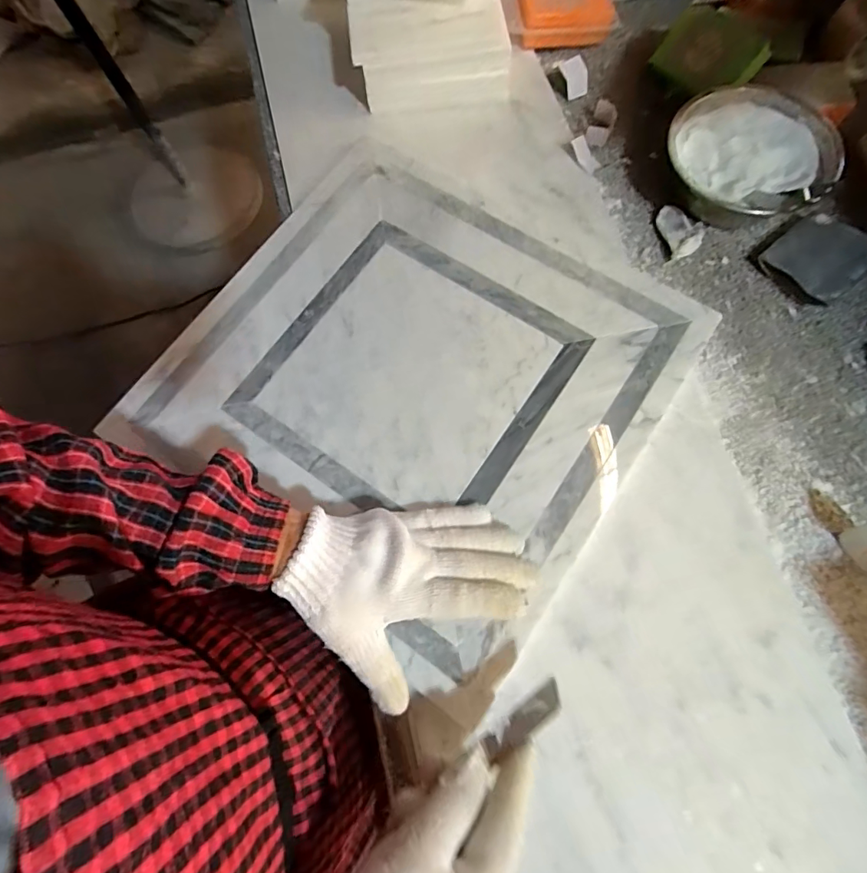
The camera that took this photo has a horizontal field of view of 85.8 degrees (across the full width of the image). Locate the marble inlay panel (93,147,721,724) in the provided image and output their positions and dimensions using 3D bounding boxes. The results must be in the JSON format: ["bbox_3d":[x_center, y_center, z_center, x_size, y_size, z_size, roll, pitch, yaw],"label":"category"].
[{"bbox_3d":[-0.020,-0.056,0.410,0.390,0.021,0.374,34,77,9],"label":"marble inlay panel"}]

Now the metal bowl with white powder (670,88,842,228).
[{"bbox_3d":[0.292,-0.258,0.440,0.131,0.052,0.135,-1,74,2],"label":"metal bowl with white powder"}]

